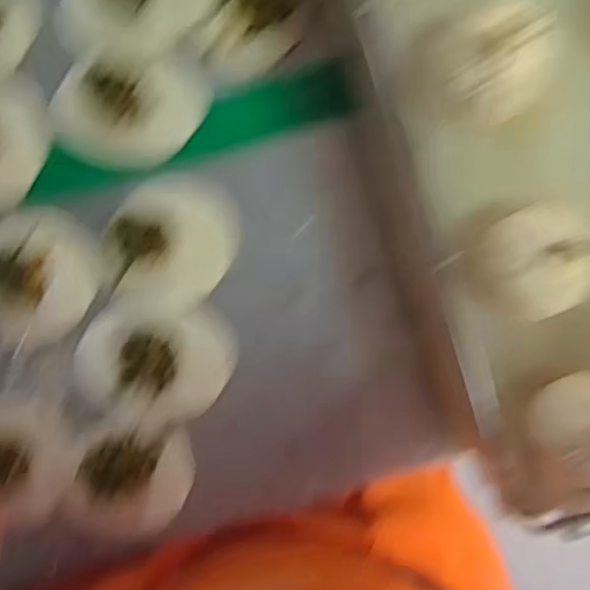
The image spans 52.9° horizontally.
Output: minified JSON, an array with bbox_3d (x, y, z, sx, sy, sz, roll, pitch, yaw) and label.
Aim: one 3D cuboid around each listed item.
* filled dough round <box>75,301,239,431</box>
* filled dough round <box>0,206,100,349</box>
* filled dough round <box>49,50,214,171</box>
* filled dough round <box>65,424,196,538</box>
[{"bbox_3d":[-0.101,0.051,0.425,0.113,0.021,0.088,-1,91,1],"label":"filled dough round"},{"bbox_3d":[-0.192,-0.012,0.426,0.087,0.021,0.102,34,91,1],"label":"filled dough round"},{"bbox_3d":[-0.120,-0.133,0.427,0.113,0.025,0.078,-1,91,1],"label":"filled dough round"},{"bbox_3d":[-0.117,0.133,0.421,0.082,0.029,0.079,0,91,1],"label":"filled dough round"}]

